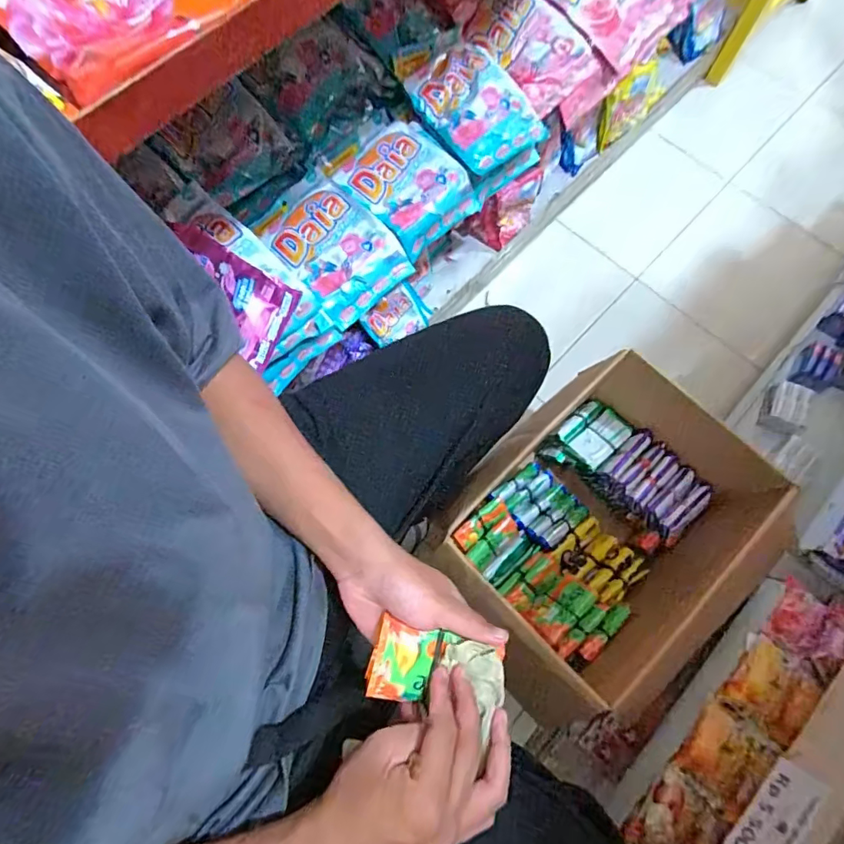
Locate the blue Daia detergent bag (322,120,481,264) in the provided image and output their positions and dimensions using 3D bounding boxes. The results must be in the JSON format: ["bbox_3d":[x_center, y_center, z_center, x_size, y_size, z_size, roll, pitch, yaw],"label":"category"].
[{"bbox_3d":[-0.033,-0.360,0.739,0.198,0.059,0.143,42,78,12],"label":"blue Daia detergent bag"}]

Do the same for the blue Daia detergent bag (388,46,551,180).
[{"bbox_3d":[0.073,-0.477,0.721,0.143,0.054,0.202,-34,76,-9],"label":"blue Daia detergent bag"}]

